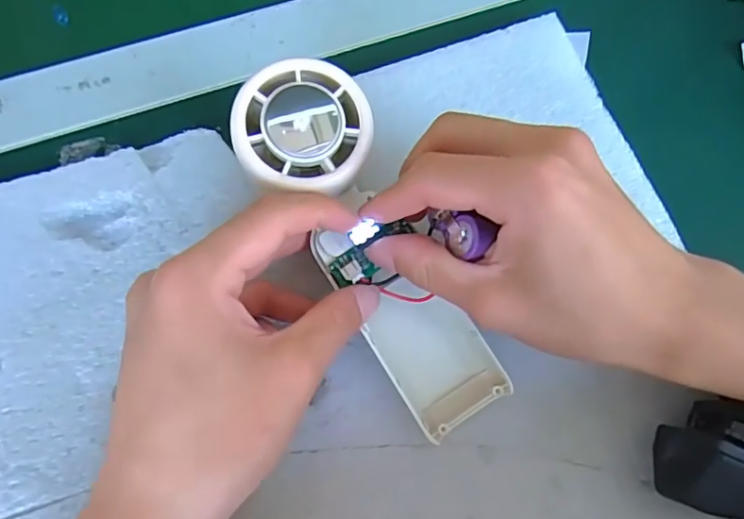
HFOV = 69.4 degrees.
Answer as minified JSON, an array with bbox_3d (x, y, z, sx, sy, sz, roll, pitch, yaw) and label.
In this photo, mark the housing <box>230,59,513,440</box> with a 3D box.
[{"bbox_3d":[-0.002,-0.003,0.223,0.054,0.027,0.162,-29,102,-11],"label":"housing"}]

